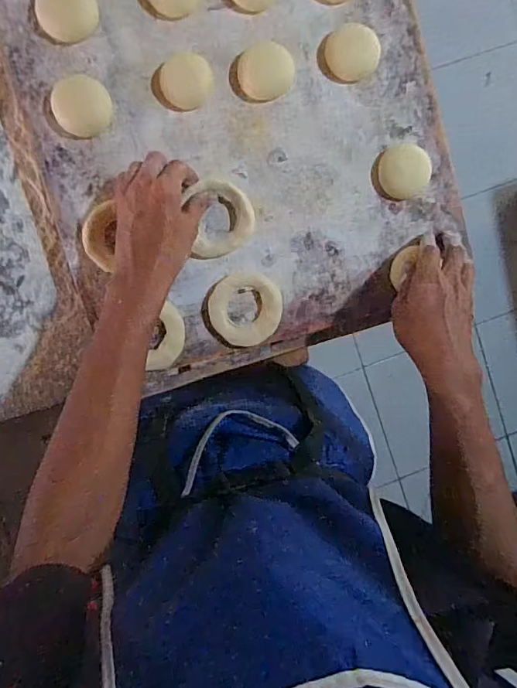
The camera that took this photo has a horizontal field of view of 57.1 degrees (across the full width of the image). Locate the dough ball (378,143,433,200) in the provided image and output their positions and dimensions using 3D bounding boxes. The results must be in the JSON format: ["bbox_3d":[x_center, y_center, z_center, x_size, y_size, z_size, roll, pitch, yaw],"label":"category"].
[{"bbox_3d":[0.155,-0.182,0.500,0.054,0.011,0.054,-1,96,-7],"label":"dough ball"}]

